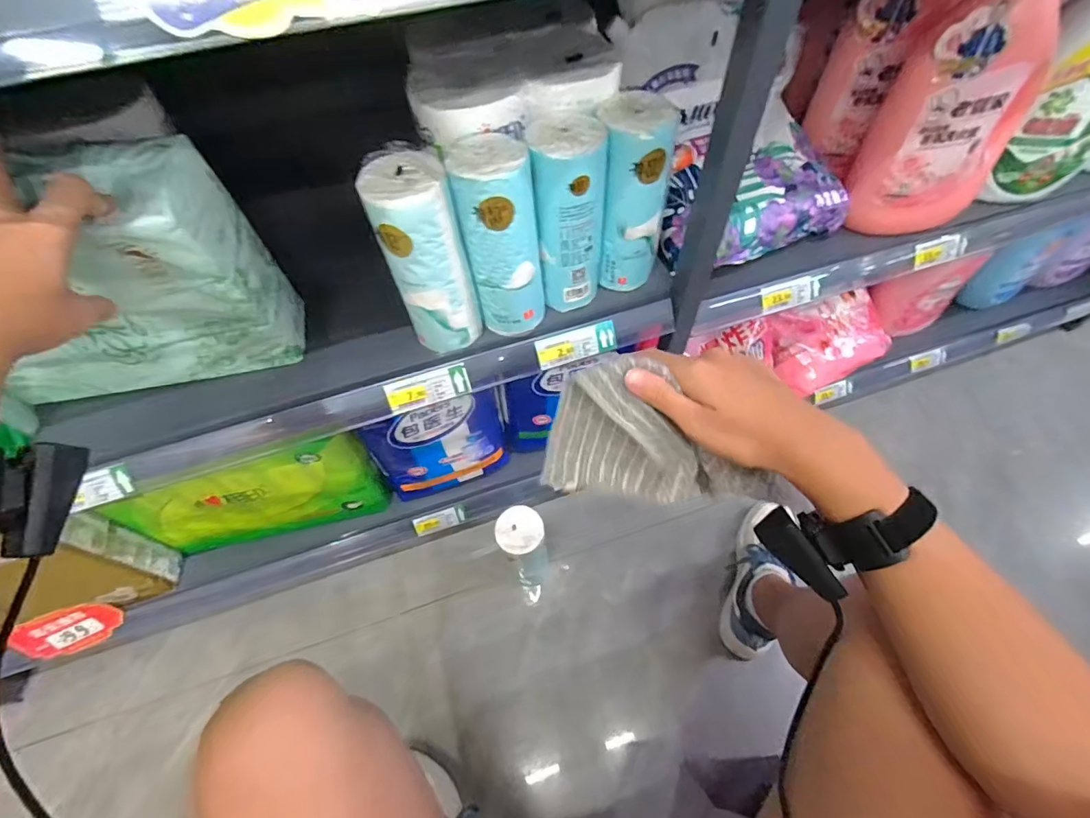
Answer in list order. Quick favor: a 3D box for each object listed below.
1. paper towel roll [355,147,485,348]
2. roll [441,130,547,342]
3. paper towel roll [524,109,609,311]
[{"bbox_3d":[-0.121,-0.152,0.500,0.079,0.191,0.080,-19,59,-11],"label":"paper towel roll"},{"bbox_3d":[-0.044,-0.177,0.517,0.083,0.198,0.083,0,57,0],"label":"roll"},{"bbox_3d":[0.027,-0.204,0.533,0.077,0.198,0.073,2,57,2],"label":"paper towel roll"}]

